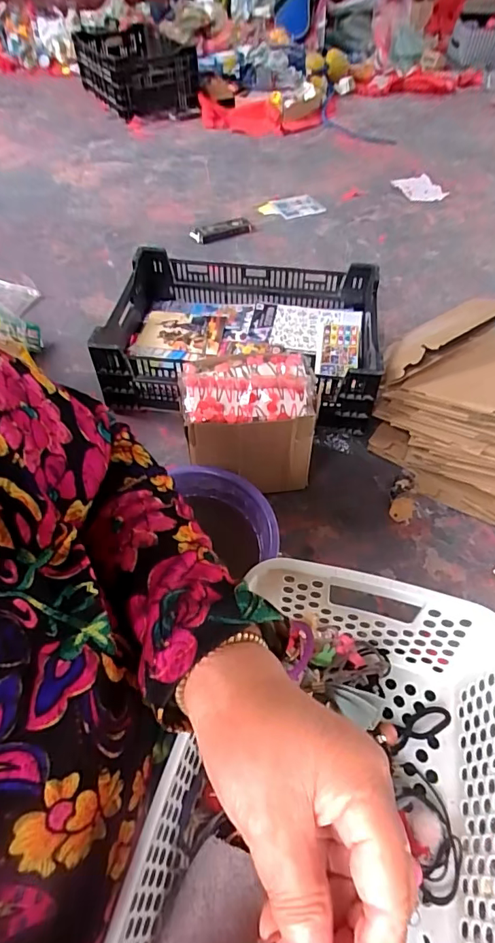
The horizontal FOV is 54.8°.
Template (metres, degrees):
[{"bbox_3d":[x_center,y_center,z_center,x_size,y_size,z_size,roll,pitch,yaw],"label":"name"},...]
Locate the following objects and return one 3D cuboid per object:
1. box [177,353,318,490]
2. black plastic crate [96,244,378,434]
[{"bbox_3d":[0.000,-0.093,0.923,0.232,0.229,0.186,-3,54,-4],"label":"box"},{"bbox_3d":[-0.017,-0.328,1.129,0.639,0.177,0.421,10,55,5],"label":"black plastic crate"}]

